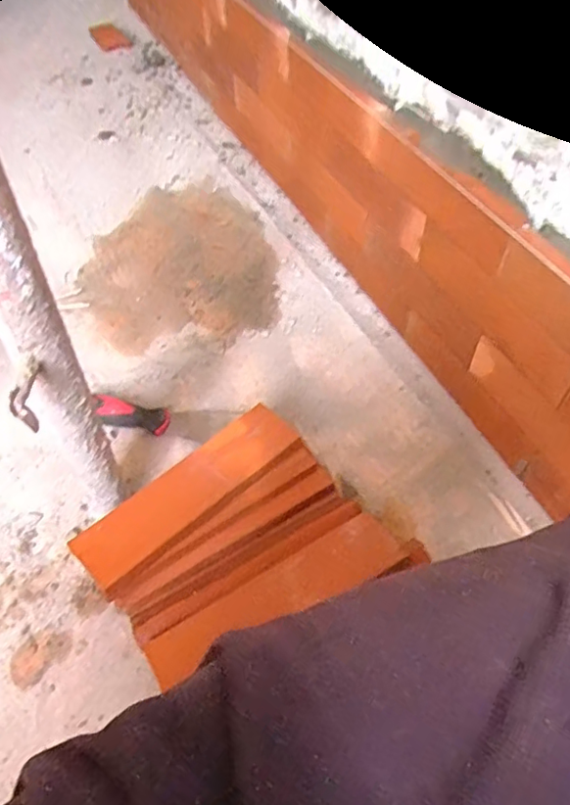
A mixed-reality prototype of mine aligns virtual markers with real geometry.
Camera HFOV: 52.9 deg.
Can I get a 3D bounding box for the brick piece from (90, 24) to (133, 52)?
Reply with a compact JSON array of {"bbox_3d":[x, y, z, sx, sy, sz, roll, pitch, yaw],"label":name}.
[{"bbox_3d":[-0.432,-0.898,1.412,0.069,0.017,0.153,-27,56,-16],"label":"brick piece"}]

